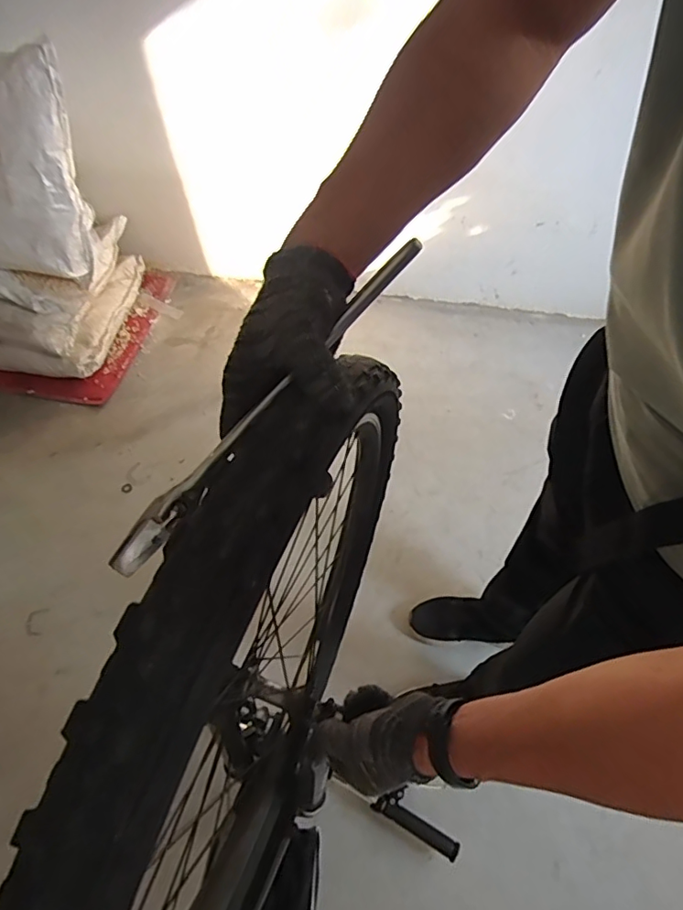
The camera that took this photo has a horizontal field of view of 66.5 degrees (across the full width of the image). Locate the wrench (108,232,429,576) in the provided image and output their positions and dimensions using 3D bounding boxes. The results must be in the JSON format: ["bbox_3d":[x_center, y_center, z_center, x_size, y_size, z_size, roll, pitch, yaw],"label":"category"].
[{"bbox_3d":[-0.044,-0.037,0.328,0.020,0.020,0.281,40,84,19],"label":"wrench"}]

